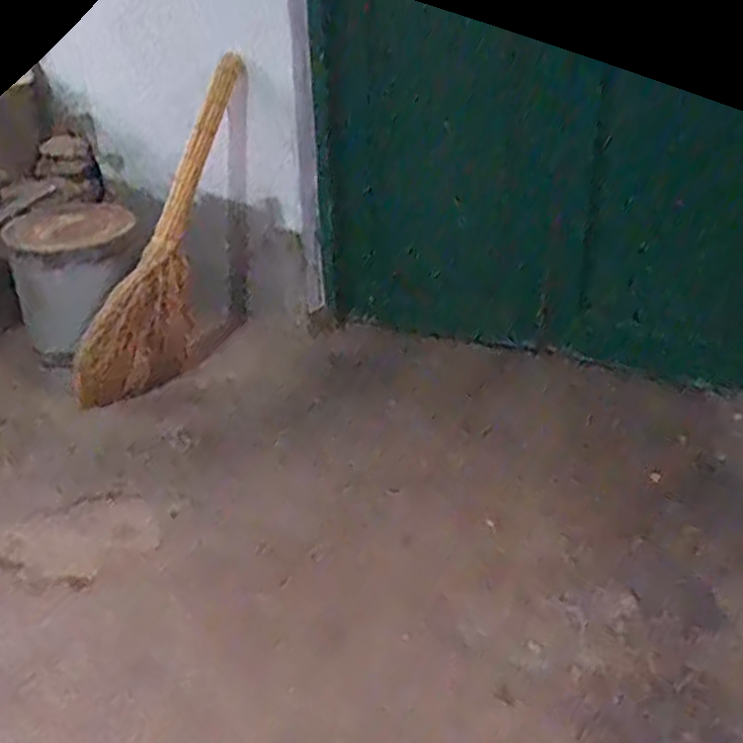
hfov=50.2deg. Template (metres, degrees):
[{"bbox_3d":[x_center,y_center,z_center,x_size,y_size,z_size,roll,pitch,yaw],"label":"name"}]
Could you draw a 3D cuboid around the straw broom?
[{"bbox_3d":[-0.391,-0.277,1.618,0.099,0.743,0.226,16,-3,26],"label":"straw broom"}]

